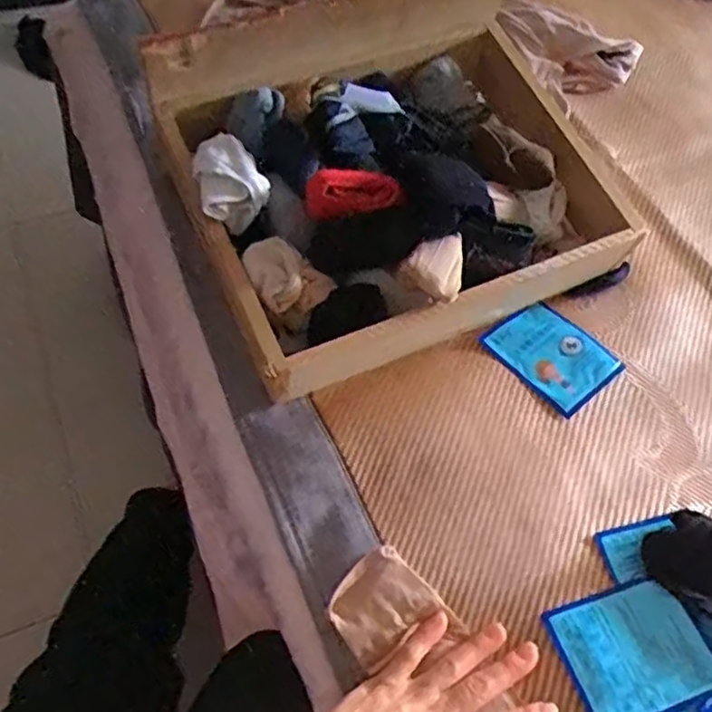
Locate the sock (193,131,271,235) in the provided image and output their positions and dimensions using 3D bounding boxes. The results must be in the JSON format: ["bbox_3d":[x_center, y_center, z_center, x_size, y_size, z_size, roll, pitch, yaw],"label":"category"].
[{"bbox_3d":[-0.111,-0.156,0.597,0.064,0.063,0.070,-6,56,-10],"label":"sock"}]

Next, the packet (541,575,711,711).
[{"bbox_3d":[0.202,0.214,0.491,0.107,0.006,0.087,-14,58,-15],"label":"packet"}]

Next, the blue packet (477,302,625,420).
[{"bbox_3d":[0.185,-0.004,0.635,0.095,0.009,0.108,-32,64,-25],"label":"blue packet"}]

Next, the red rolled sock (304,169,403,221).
[{"bbox_3d":[-0.003,-0.142,0.580,0.081,0.034,0.032,-9,57,-13],"label":"red rolled sock"}]

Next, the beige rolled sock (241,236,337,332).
[{"bbox_3d":[-0.057,-0.064,0.580,0.075,0.070,0.051,-2,57,-7],"label":"beige rolled sock"}]

